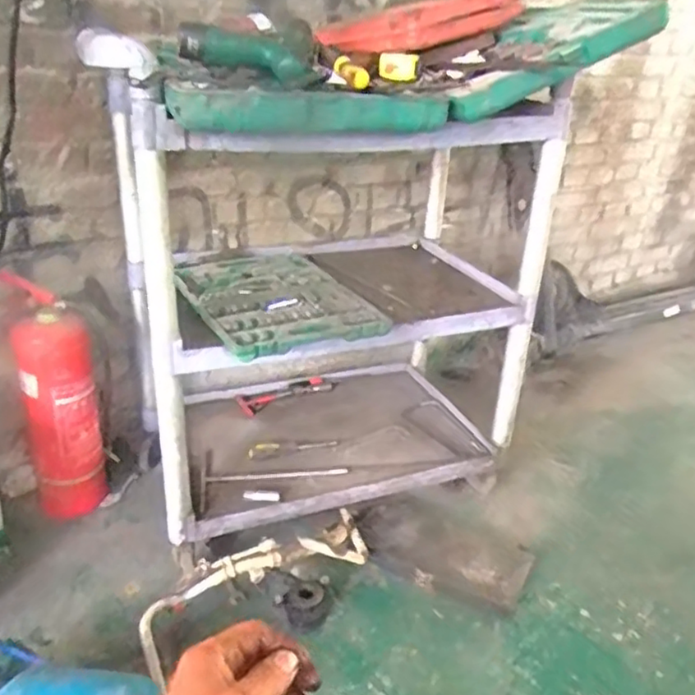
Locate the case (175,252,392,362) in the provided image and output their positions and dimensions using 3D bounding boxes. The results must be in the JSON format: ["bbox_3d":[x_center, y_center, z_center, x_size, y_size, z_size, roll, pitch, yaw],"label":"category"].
[{"bbox_3d":[-0.136,-0.085,1.170,0.293,0.048,0.382,-8,27,-22],"label":"case"}]

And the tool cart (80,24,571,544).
[{"bbox_3d":[-0.057,-0.126,1.284,0.712,0.745,0.581,-12,28,-19],"label":"tool cart"}]

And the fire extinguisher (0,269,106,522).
[{"bbox_3d":[-0.548,0.113,1.259,0.134,0.451,0.128,-10,28,-25],"label":"fire extinguisher"}]

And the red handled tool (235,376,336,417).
[{"bbox_3d":[-0.138,0.108,1.546,0.245,0.027,0.070,-13,29,-31],"label":"red handled tool"}]

